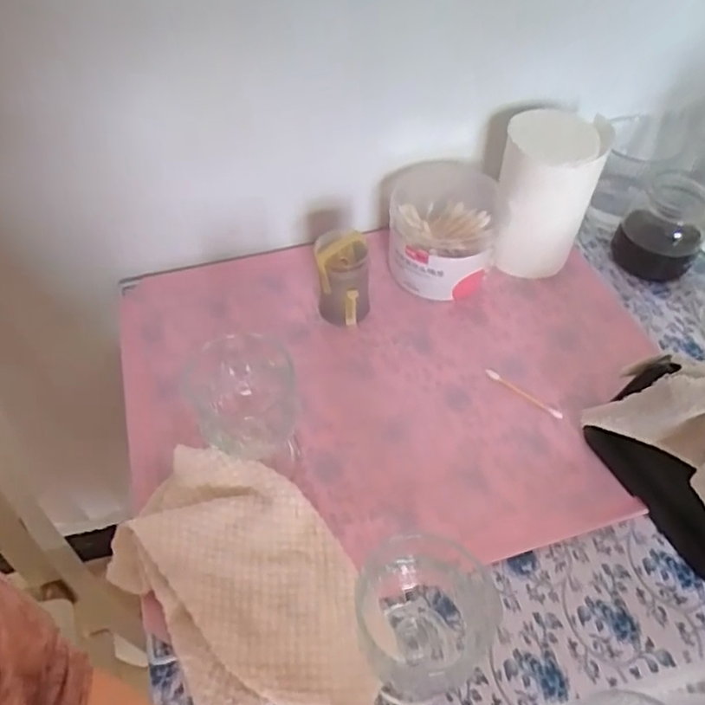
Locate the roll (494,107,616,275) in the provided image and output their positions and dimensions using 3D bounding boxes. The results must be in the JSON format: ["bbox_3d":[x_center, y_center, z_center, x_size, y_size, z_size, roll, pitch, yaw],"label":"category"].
[{"bbox_3d":[0.167,-0.133,0.537,0.081,0.131,0.078,17,52,13],"label":"roll"}]

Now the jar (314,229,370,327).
[{"bbox_3d":[-0.008,-0.062,0.520,0.044,0.079,0.041,0,50,0],"label":"jar"}]

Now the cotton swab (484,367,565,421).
[{"bbox_3d":[0.138,0.033,0.490,0.071,0.004,0.008,35,58,25],"label":"cotton swab"}]

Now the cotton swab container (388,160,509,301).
[{"bbox_3d":[0.084,-0.110,0.556,0.100,0.075,0.100,2,50,1],"label":"cotton swab container"}]

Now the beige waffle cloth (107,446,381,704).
[{"bbox_3d":[-0.064,0.145,0.376,0.118,0.037,0.187,-34,58,-26],"label":"beige waffle cloth"}]

